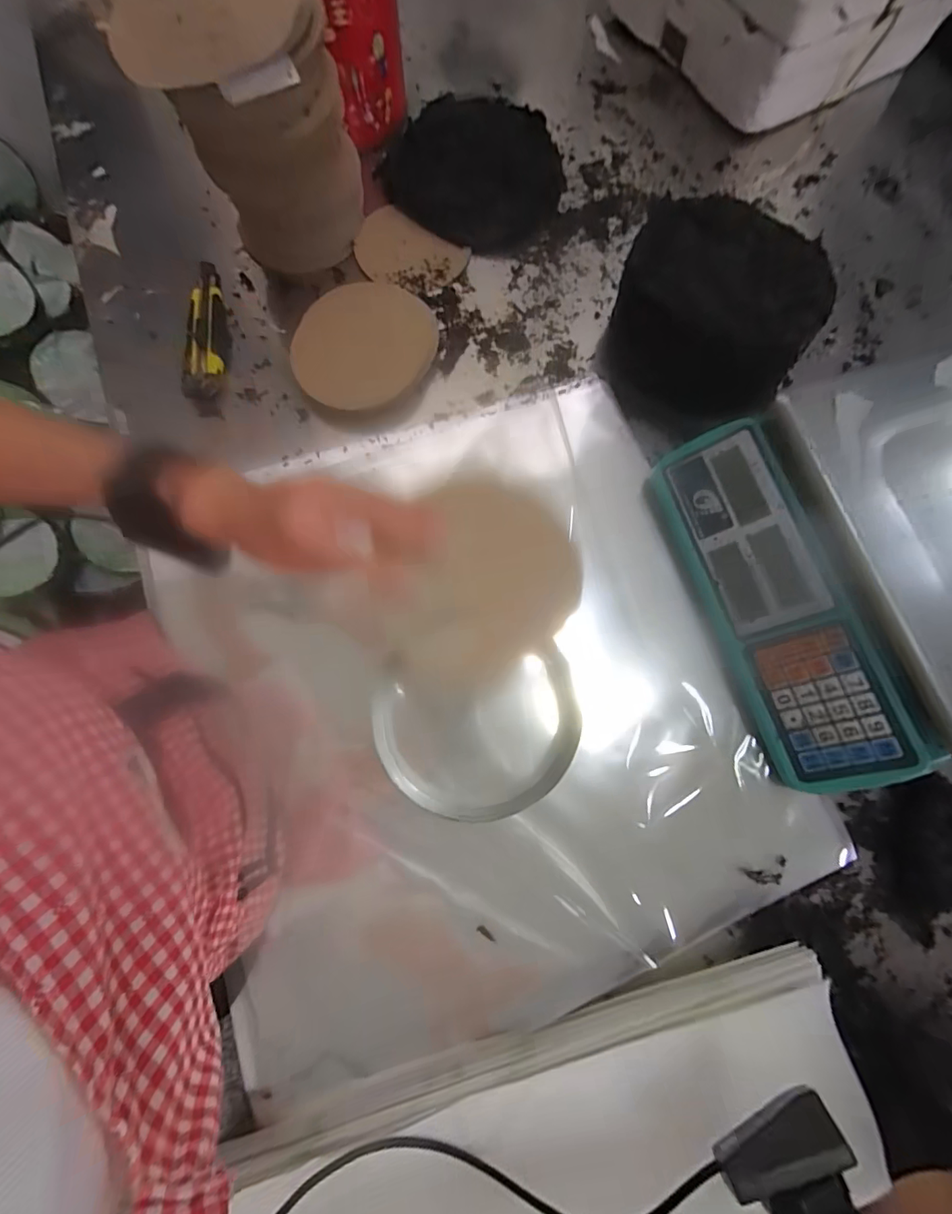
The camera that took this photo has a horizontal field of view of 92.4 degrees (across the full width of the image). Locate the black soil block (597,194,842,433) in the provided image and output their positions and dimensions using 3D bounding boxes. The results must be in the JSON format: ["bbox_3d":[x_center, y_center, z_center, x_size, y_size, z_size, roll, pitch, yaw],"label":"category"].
[{"bbox_3d":[0.247,-0.315,0.481,0.183,0.097,0.197,25,78,5],"label":"black soil block"}]

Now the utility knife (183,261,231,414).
[{"bbox_3d":[-0.300,-0.303,0.503,0.043,0.026,0.195,-11,77,-4],"label":"utility knife"}]

